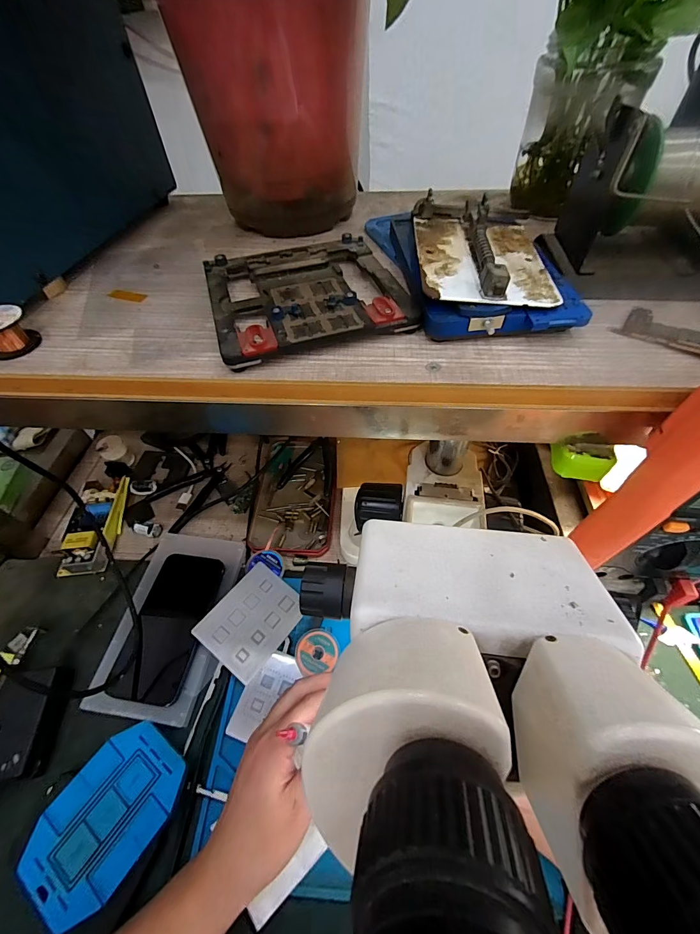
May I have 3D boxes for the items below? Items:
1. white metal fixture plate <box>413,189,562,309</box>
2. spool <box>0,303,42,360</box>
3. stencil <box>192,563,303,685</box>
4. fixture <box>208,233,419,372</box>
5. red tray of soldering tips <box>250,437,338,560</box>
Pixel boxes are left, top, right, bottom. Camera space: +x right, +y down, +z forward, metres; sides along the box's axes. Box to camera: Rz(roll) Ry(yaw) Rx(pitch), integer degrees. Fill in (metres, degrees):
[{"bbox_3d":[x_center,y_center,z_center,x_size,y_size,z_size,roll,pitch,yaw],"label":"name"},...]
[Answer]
[{"bbox_3d":[0.084,-0.139,0.237,0.079,0.021,0.115,1,53,3],"label":"white metal fixture plate"},{"bbox_3d":[-0.209,-0.082,0.223,0.026,0.023,0.029,38,63,27],"label":"spool"},{"bbox_3d":[-0.106,0.166,0.404,0.079,0.005,0.101,36,55,12],"label":"stencil"},{"bbox_3d":[-0.030,-0.116,0.242,0.117,0.010,0.116,-16,54,-9],"label":"fixture"},{"bbox_3d":[-0.076,0.028,0.509,0.113,0.022,0.190,-2,53,1],"label":"red tray of soldering tips"}]

